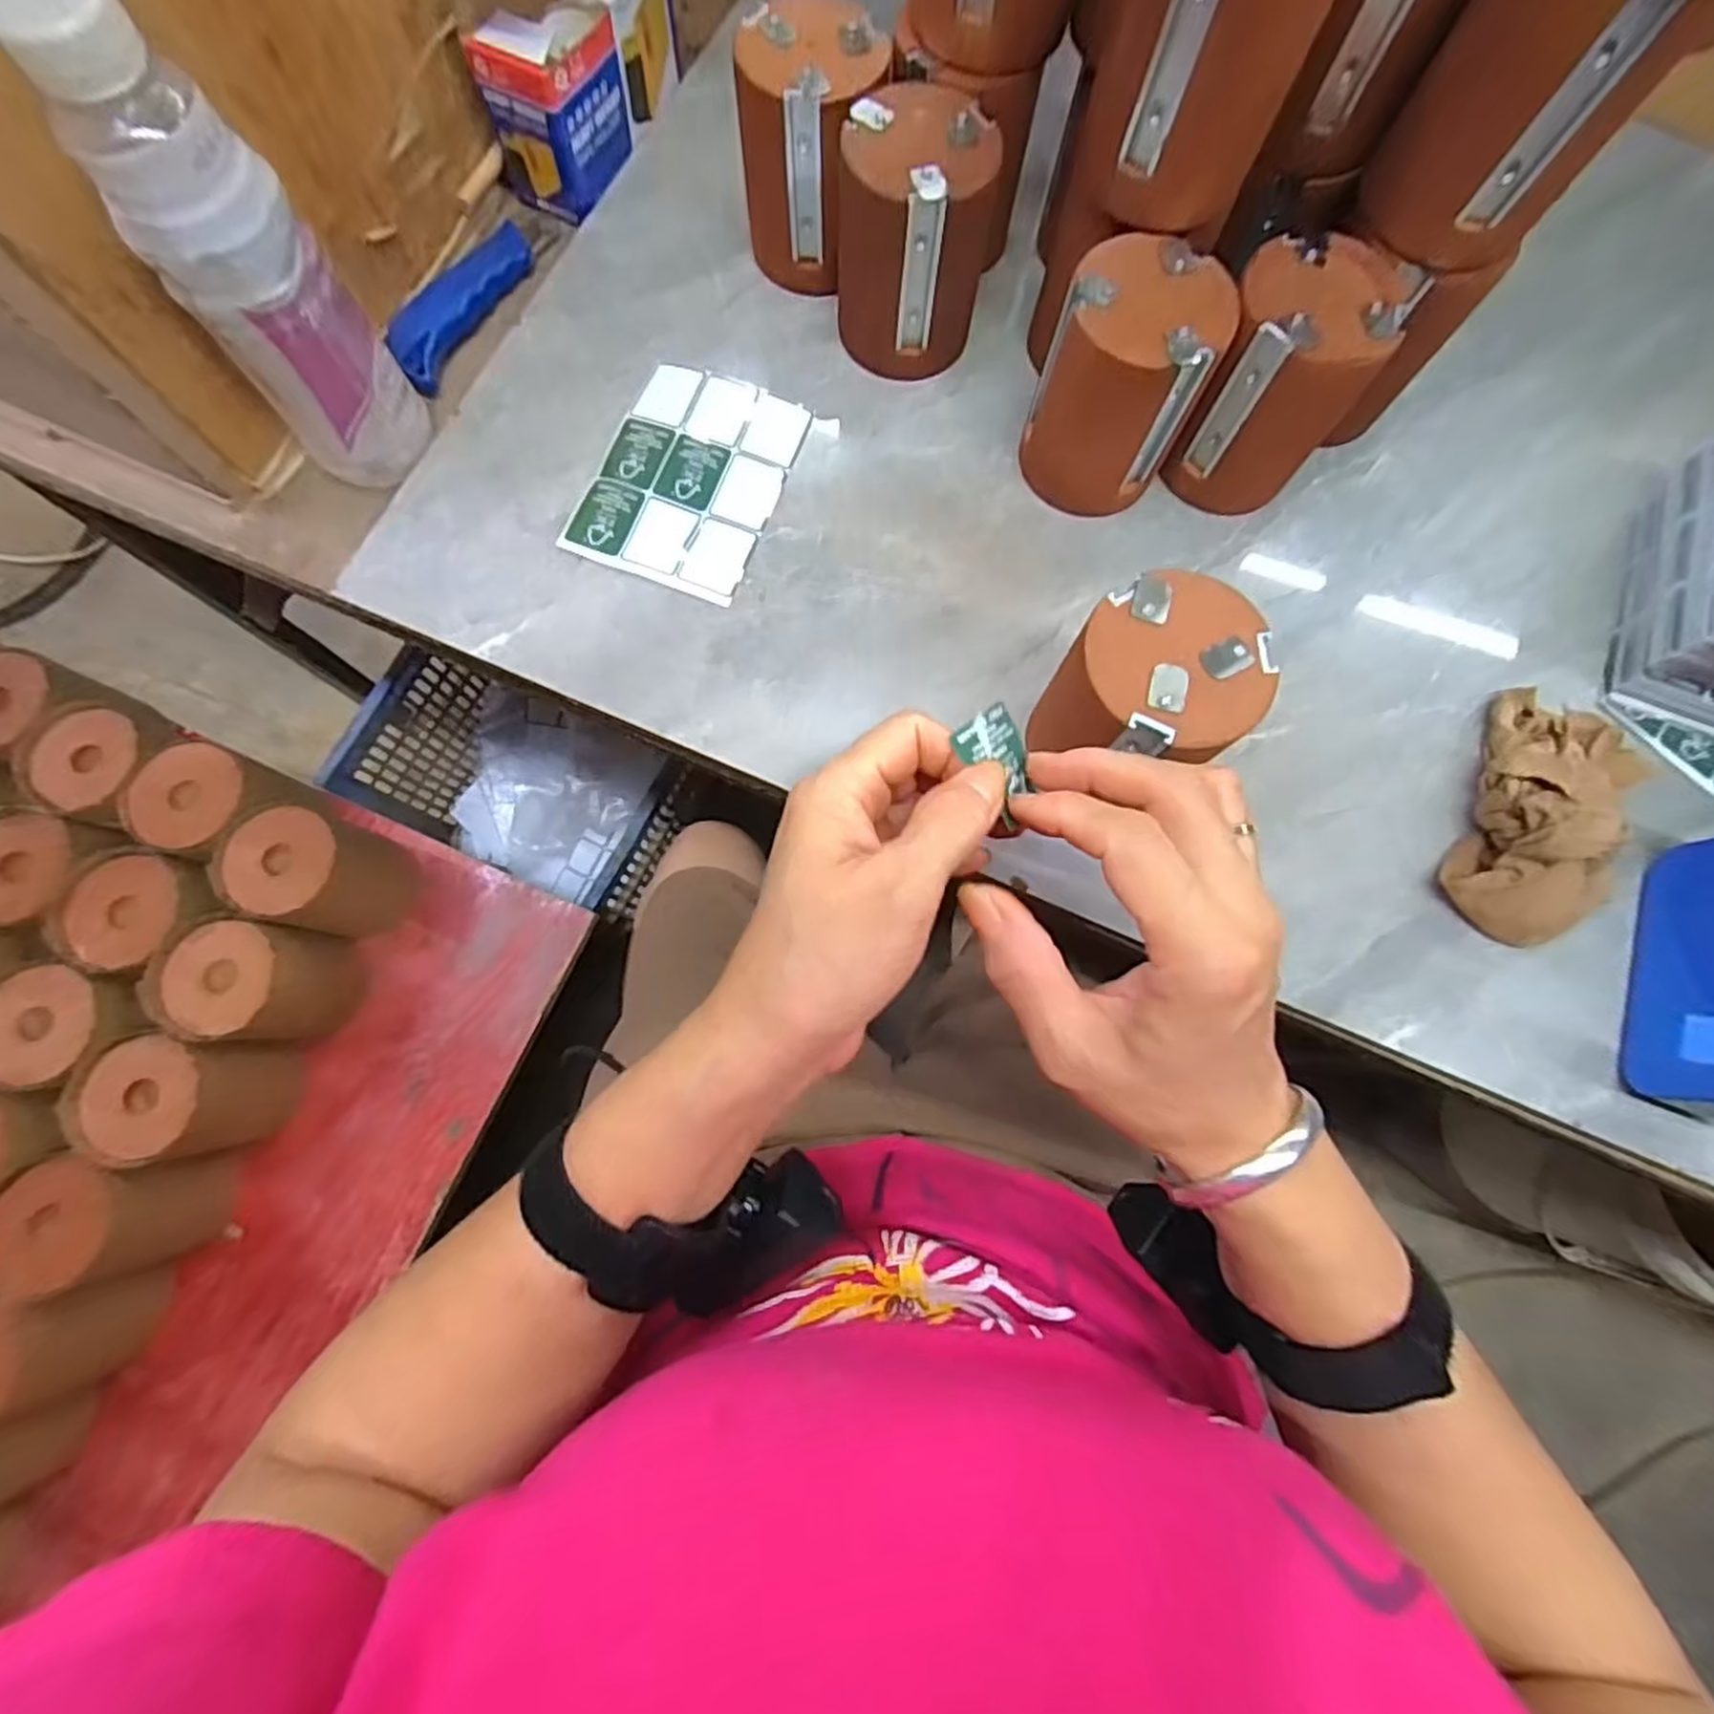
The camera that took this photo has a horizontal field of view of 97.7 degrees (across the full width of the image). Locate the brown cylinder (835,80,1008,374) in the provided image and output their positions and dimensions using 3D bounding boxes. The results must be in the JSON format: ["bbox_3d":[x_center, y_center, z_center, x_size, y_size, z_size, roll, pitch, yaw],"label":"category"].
[{"bbox_3d":[0.031,-0.333,0.410,0.079,0.105,0.076,8,76,1],"label":"brown cylinder"}]

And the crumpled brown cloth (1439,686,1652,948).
[{"bbox_3d":[0.356,-0.022,0.377,0.080,0.040,0.138,25,77,5],"label":"crumpled brown cloth"}]

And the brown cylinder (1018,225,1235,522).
[{"bbox_3d":[0.136,-0.241,0.391,0.076,0.104,0.071,0,76,-1],"label":"brown cylinder"}]

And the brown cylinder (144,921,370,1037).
[{"bbox_3d":[-0.438,0.094,0.556,0.086,0.104,0.079,1,78,-2],"label":"brown cylinder"}]

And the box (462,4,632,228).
[{"bbox_3d":[-0.179,-0.451,0.449,0.056,0.077,0.075,27,77,6],"label":"box"}]

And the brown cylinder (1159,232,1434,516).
[{"bbox_3d":[0.217,-0.245,0.393,0.073,0.103,0.070,30,77,6],"label":"brown cylinder"}]

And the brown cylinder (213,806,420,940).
[{"bbox_3d":[-0.410,0.014,0.577,0.079,0.105,0.081,8,78,0],"label":"brown cylinder"}]

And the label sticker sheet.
[{"bbox_3d":[-0.093,-0.219,0.429,0.105,0.004,0.139,23,77,3],"label":"label sticker sheet"}]

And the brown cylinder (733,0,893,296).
[{"bbox_3d":[-0.023,-0.388,0.421,0.074,0.104,0.071,0,76,-1],"label":"brown cylinder"}]

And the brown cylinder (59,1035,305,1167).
[{"bbox_3d":[-0.468,0.170,0.535,0.088,0.104,0.078,4,78,-1],"label":"brown cylinder"}]

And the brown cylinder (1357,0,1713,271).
[{"bbox_3d":[0.282,-0.320,0.308,0.070,0.102,0.072,0,78,-2],"label":"brown cylinder"}]

